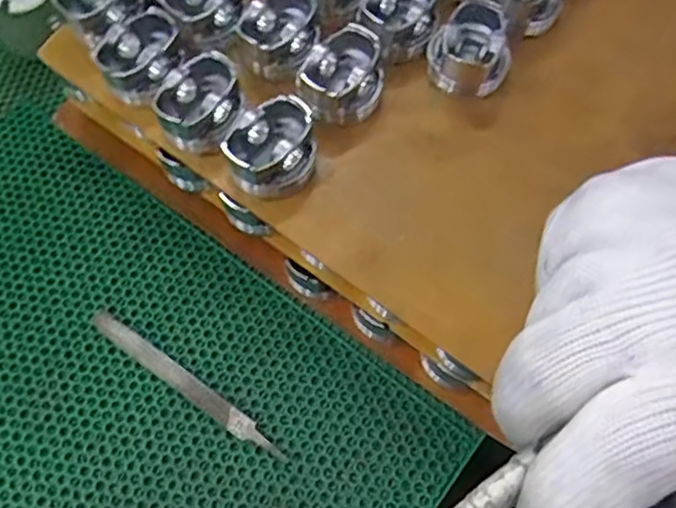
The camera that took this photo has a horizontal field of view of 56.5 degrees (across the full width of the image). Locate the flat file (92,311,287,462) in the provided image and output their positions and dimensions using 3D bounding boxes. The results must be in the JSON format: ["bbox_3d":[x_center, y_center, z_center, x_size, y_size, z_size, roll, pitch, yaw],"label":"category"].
[{"bbox_3d":[-0.148,0.125,0.611,0.231,0.006,0.021,33,69,13],"label":"flat file"}]

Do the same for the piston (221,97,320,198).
[{"bbox_3d":[-0.060,-0.100,0.567,0.075,0.057,0.080,0,66,0],"label":"piston"}]

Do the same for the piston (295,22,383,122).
[{"bbox_3d":[0.005,-0.168,0.605,0.083,0.056,0.066,-41,72,-17],"label":"piston"}]

